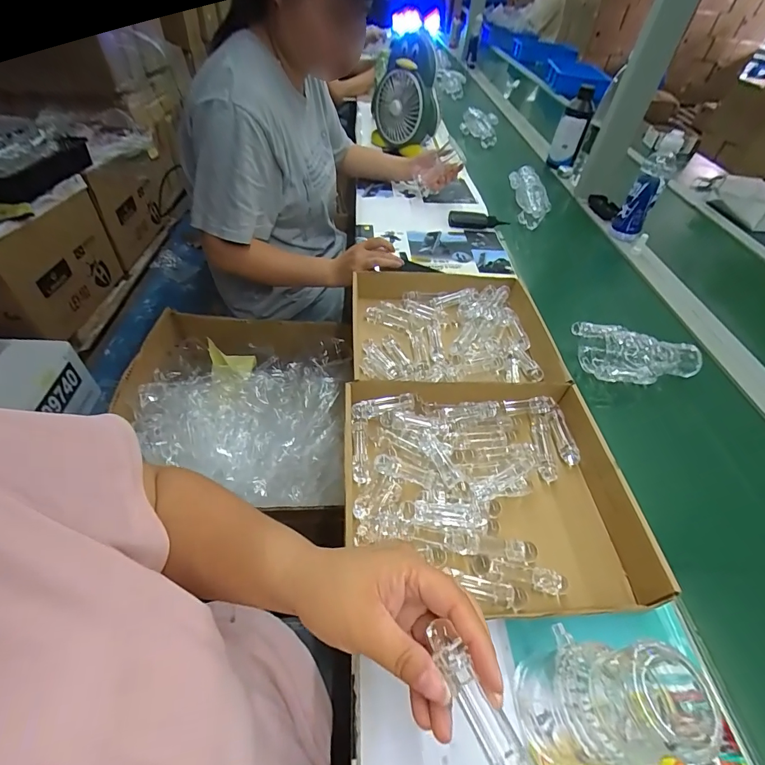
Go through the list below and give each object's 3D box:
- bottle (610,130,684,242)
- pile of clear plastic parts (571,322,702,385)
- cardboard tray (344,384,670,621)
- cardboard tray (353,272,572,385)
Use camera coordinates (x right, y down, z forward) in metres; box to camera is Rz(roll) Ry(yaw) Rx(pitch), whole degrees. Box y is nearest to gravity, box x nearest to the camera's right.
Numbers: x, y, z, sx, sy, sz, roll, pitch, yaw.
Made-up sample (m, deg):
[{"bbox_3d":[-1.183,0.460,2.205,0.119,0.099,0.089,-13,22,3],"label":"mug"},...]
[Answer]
[{"bbox_3d":[0.620,-0.449,0.956,0.069,0.228,0.064,24,49,16],"label":"bottle"},{"bbox_3d":[0.421,-0.052,0.661,0.181,0.052,0.131,1,47,-5],"label":"pile of clear plastic parts"},{"bbox_3d":[0.127,0.121,0.478,0.336,0.060,0.265,1,47,-5],"label":"cardboard tray"},{"bbox_3d":[0.108,-0.078,0.681,0.321,0.068,0.281,3,47,-4],"label":"cardboard tray"}]

